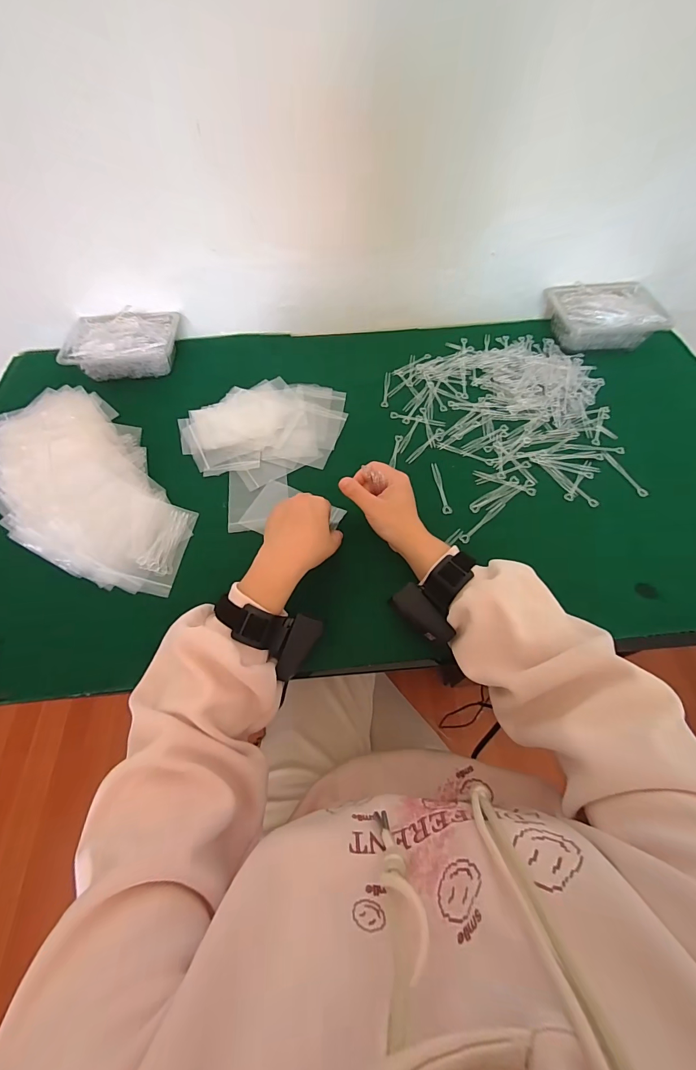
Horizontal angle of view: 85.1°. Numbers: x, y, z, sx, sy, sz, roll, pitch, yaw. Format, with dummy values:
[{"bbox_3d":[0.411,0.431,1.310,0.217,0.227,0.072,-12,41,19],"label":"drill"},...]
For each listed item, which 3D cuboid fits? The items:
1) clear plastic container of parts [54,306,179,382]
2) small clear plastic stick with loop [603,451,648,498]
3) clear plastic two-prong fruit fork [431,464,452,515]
[{"bbox_3d":[-0.380,-0.325,0.653,0.176,0.055,0.118,-7,60,-4],"label":"clear plastic container of parts"},{"bbox_3d":[0.394,-0.087,0.540,0.012,0.005,0.084,-19,61,-10],"label":"small clear plastic stick with loop"},{"bbox_3d":[0.130,-0.067,0.531,0.012,0.004,0.087,-6,60,-3],"label":"clear plastic two-prong fruit fork"}]

